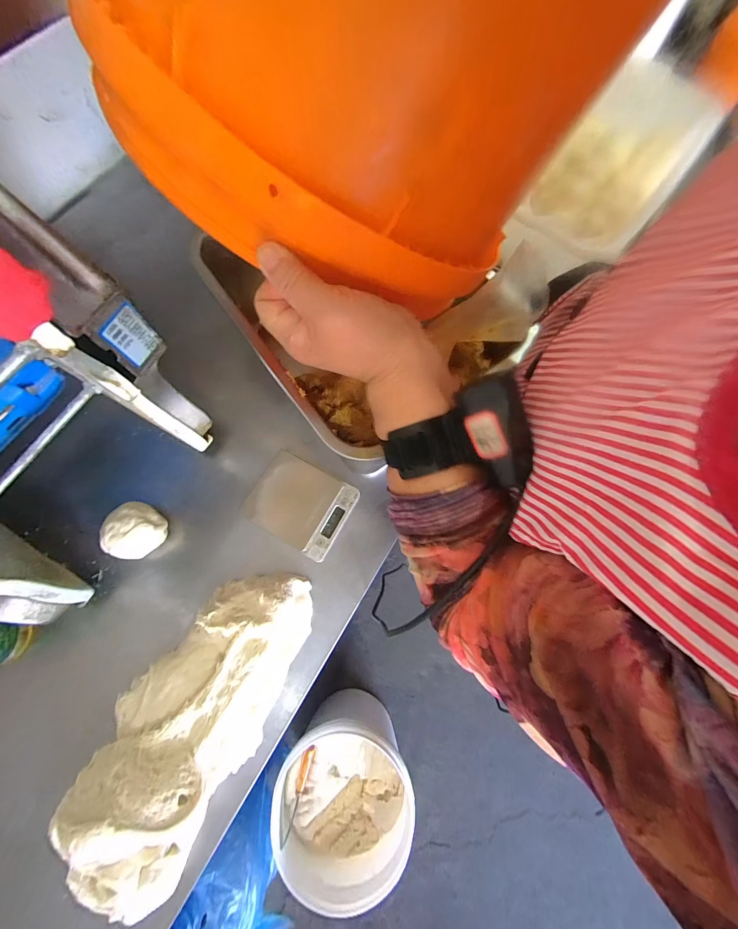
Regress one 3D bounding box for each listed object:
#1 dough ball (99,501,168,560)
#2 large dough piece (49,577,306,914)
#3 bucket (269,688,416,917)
[{"bbox_3d":[-0.287,0.084,0.414,0.058,0.042,0.065,26,74,7],"label":"dough ball"},{"bbox_3d":[-0.180,0.254,0.344,0.143,0.073,0.318,31,75,9],"label":"large dough piece"},{"bbox_3d":[-0.059,0.795,0.872,0.300,0.339,0.302,0,73,0],"label":"bucket"}]

